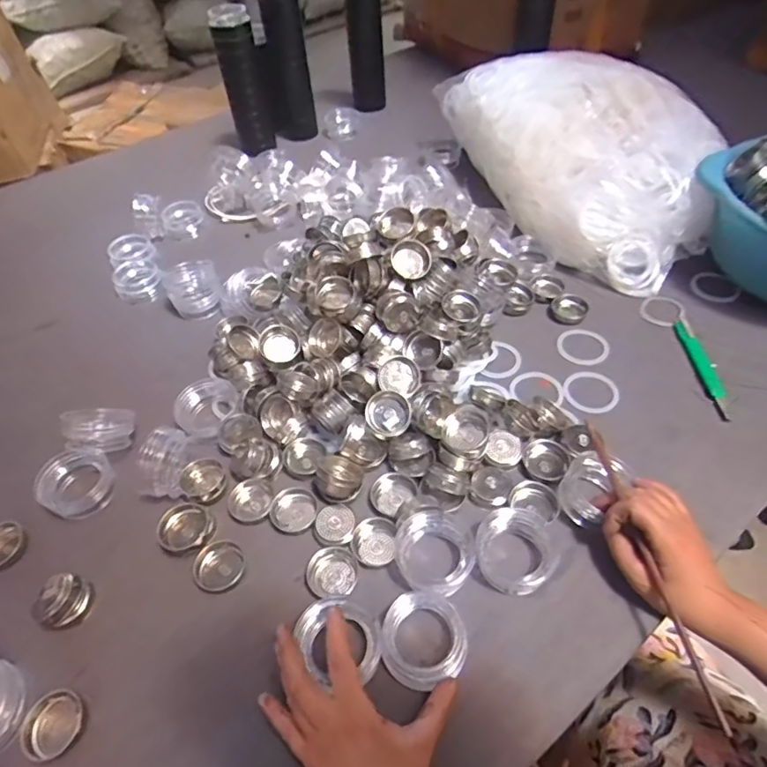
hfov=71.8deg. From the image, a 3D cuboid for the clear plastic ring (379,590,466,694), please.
[{"bbox_3d":[0.031,0.207,0.433,0.067,0.019,0.069,-2,52,2],"label":"clear plastic ring"}]

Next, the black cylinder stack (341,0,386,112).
[{"bbox_3d":[-0.042,-0.715,1.012,0.073,0.334,0.074,-6,49,0],"label":"black cylinder stack"}]

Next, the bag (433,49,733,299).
[{"bbox_3d":[0.284,-0.354,0.783,0.243,0.154,0.483,-21,51,-13],"label":"bag"}]

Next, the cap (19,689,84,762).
[{"bbox_3d":[-0.253,0.262,0.406,0.042,0.011,0.042,-3,49,3],"label":"cap"}]

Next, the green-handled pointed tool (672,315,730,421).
[{"bbox_3d":[0.364,-0.021,0.603,0.023,0.004,0.149,-2,49,3],"label":"green-handled pointed tool"}]

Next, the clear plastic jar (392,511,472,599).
[{"bbox_3d":[0.043,0.147,0.466,0.066,0.024,0.072,-3,49,3],"label":"clear plastic jar"}]

